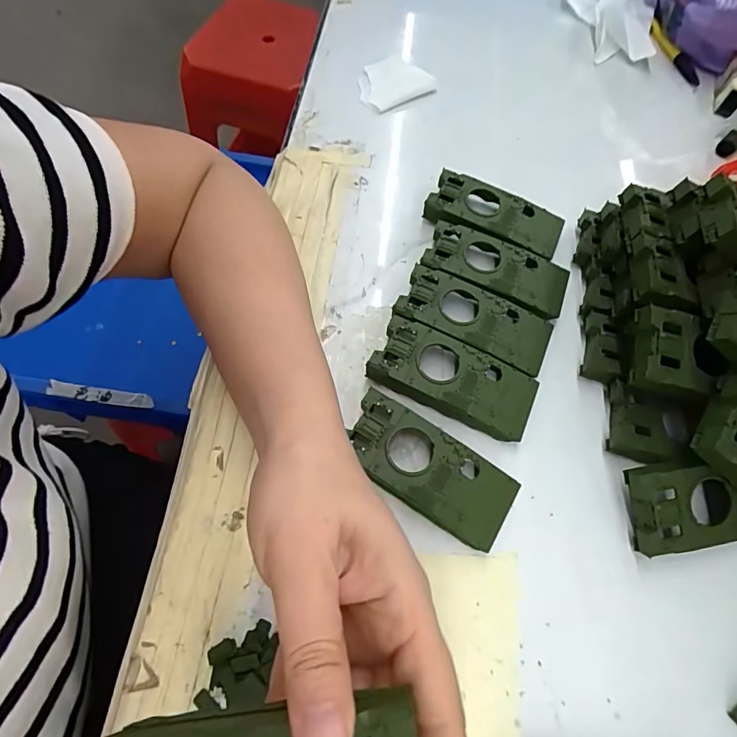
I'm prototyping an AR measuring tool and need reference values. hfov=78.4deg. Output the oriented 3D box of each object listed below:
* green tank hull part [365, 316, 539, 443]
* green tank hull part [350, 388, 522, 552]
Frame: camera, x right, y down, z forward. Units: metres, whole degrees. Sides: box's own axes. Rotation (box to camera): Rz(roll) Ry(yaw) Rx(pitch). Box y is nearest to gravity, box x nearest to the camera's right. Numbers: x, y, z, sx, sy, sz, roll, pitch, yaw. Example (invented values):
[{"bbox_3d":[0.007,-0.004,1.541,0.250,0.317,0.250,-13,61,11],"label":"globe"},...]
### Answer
[{"bbox_3d":[0.054,0.007,0.292,0.102,0.021,0.048,23,65,9],"label":"green tank hull part"},{"bbox_3d":[0.034,0.061,0.266,0.101,0.022,0.047,31,67,12],"label":"green tank hull part"}]

